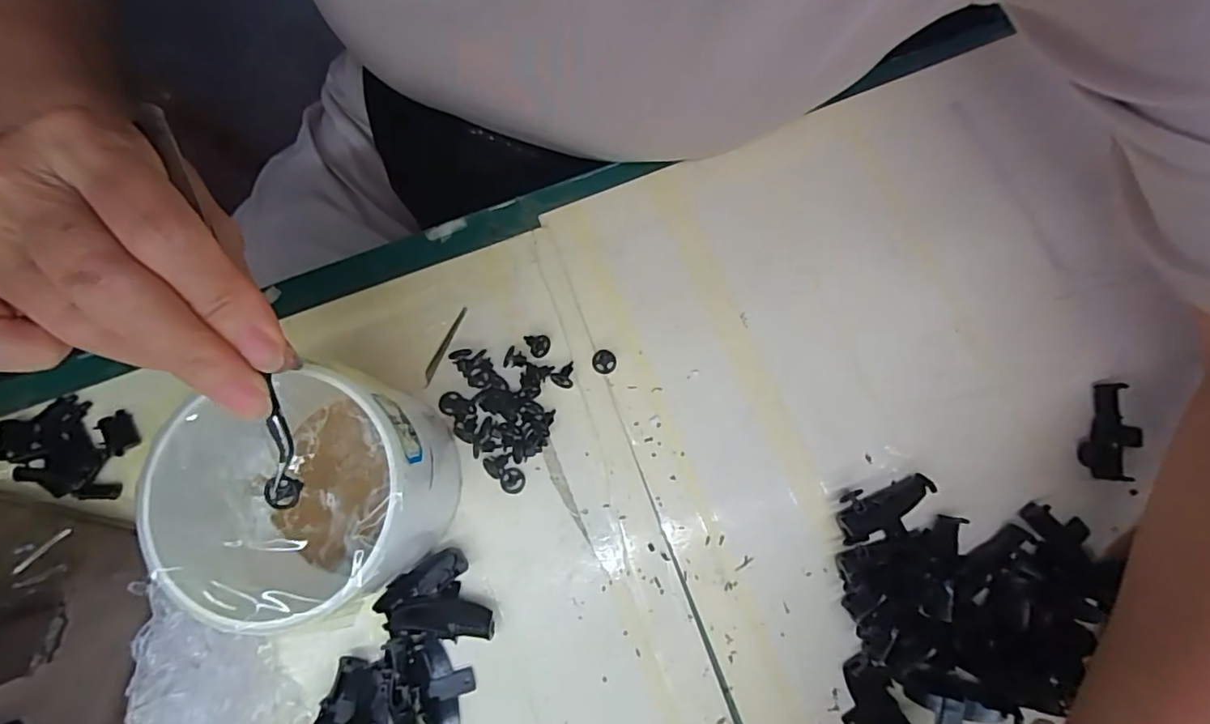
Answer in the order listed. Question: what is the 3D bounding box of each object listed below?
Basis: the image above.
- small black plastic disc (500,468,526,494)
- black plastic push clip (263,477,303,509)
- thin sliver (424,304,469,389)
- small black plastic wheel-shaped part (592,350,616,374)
[{"bbox_3d":[-0.041,0.052,0.251,0.010,0.004,0.011,0,80,1],"label":"small black plastic disc"},{"bbox_3d":[-0.102,0.042,0.181,0.011,0.004,0.010,0,80,1],"label":"black plastic push clip"},{"bbox_3d":[-0.074,-0.008,0.263,0.004,0.004,0.040,24,81,5],"label":"thin sliver"},{"bbox_3d":[0.000,0.000,0.259,0.011,0.004,0.011,0,80,1],"label":"small black plastic wheel-shaped part"}]

